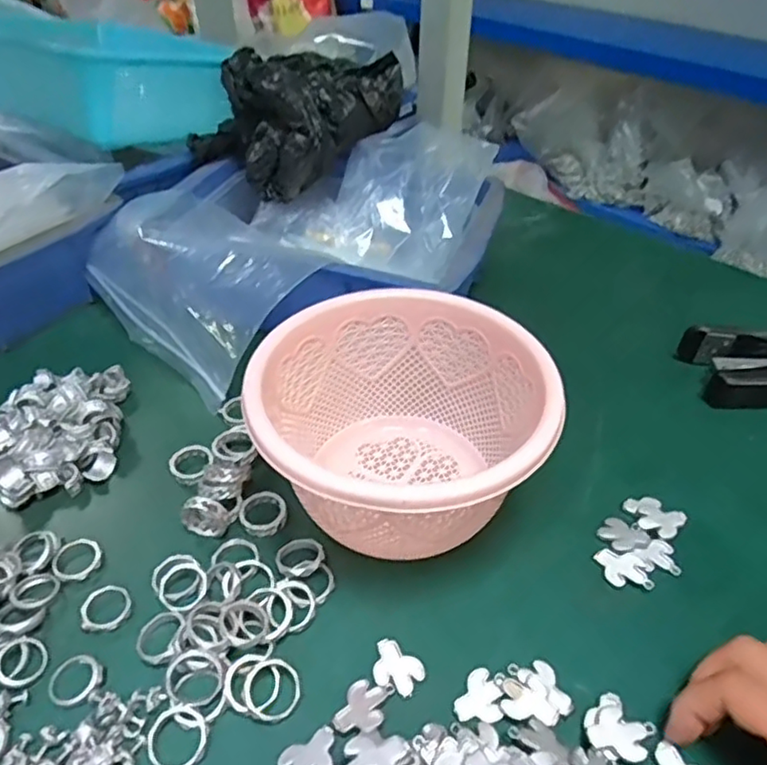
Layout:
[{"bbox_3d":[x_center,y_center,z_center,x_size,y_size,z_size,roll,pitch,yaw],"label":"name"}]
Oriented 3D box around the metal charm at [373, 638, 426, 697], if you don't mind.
[{"bbox_3d":[0.005,0.128,0.285,0.024,0.004,0.019,29,49,26],"label":"metal charm"}]

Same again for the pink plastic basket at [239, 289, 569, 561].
[{"bbox_3d":[0.005,0.028,0.332,0.136,0.089,0.142,1,43,-1],"label":"pink plastic basket"}]

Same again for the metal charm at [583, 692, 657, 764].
[{"bbox_3d":[0.098,0.145,0.264,0.024,0.004,0.025,-29,51,-30],"label":"metal charm"}]

